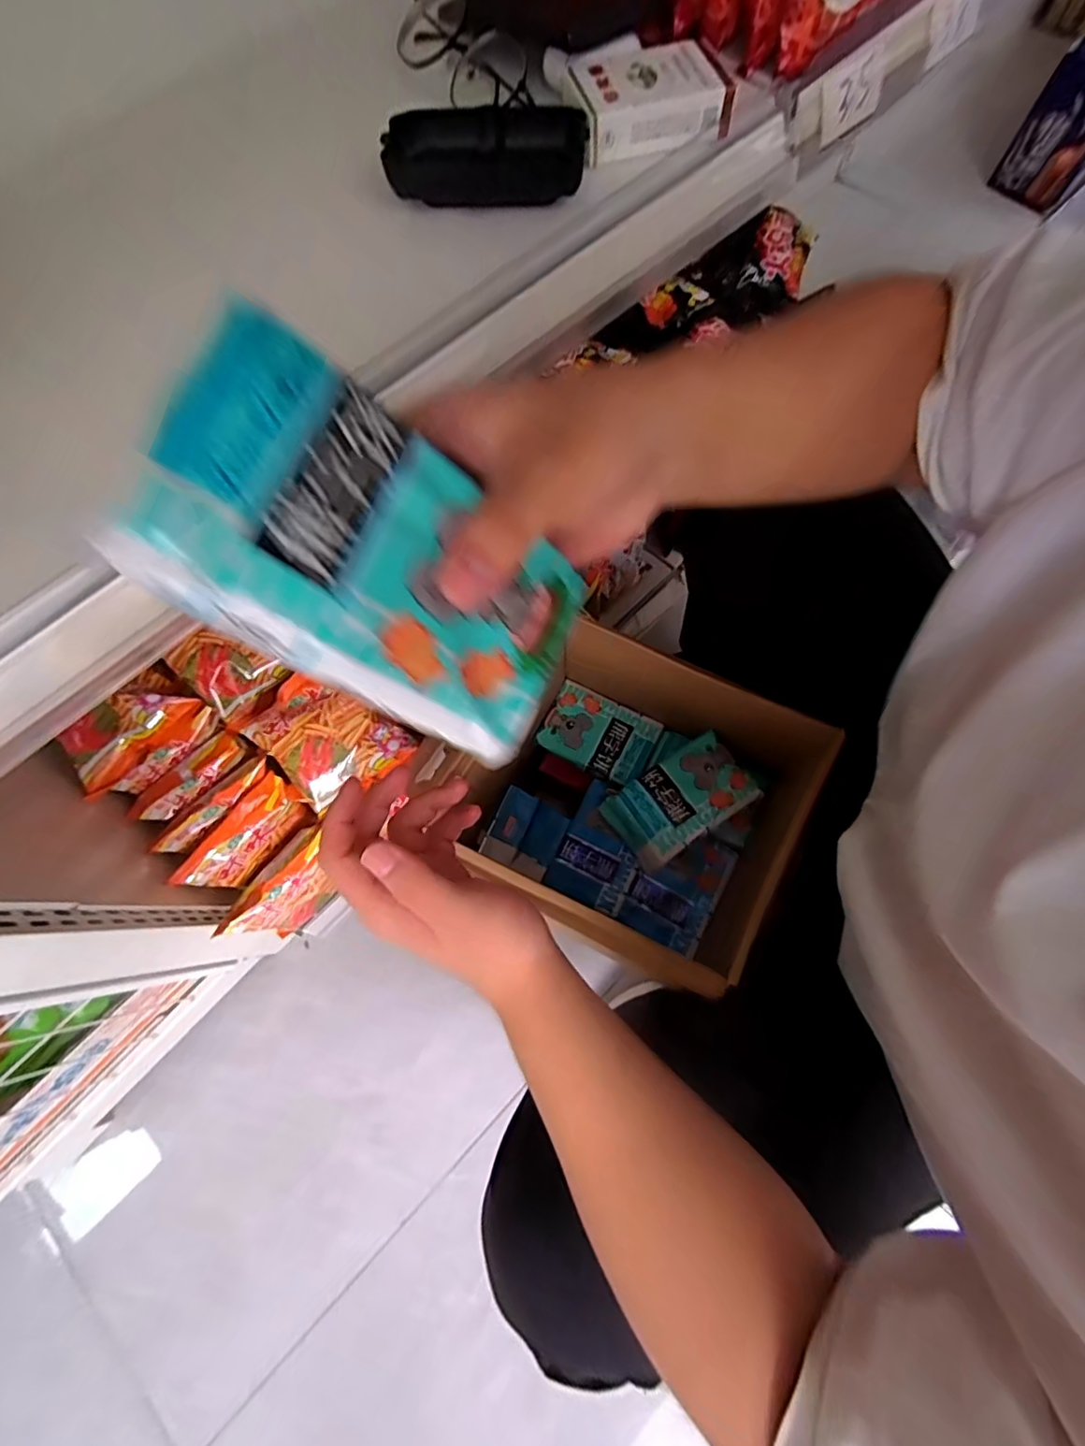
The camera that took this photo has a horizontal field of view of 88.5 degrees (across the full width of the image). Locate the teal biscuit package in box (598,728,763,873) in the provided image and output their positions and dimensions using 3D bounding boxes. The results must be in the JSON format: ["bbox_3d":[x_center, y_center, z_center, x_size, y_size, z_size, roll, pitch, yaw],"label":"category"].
[{"bbox_3d":[0.144,0.081,0.589,0.138,0.064,0.088,-33,74,-9],"label":"teal biscuit package in box"}]

